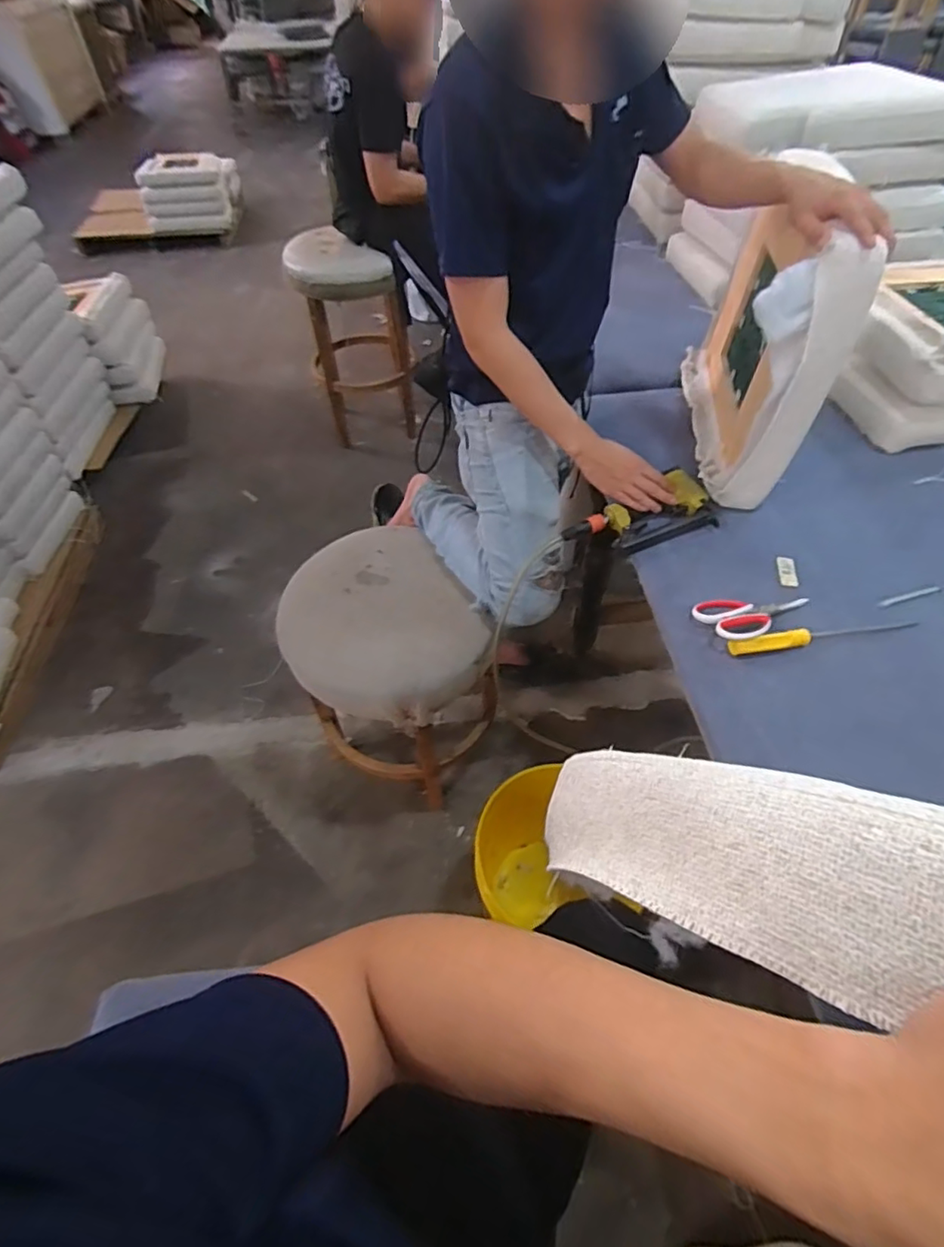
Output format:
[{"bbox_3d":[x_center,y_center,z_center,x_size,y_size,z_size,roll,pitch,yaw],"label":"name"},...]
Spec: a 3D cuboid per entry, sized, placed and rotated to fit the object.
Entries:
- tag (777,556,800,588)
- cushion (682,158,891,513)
[{"bbox_3d":[0.507,-0.084,0.940,0.029,0.005,0.061,6,51,7],"label":"tag"},{"bbox_3d":[0.495,-0.495,1.021,0.136,0.400,0.491,8,52,9],"label":"cushion"}]

